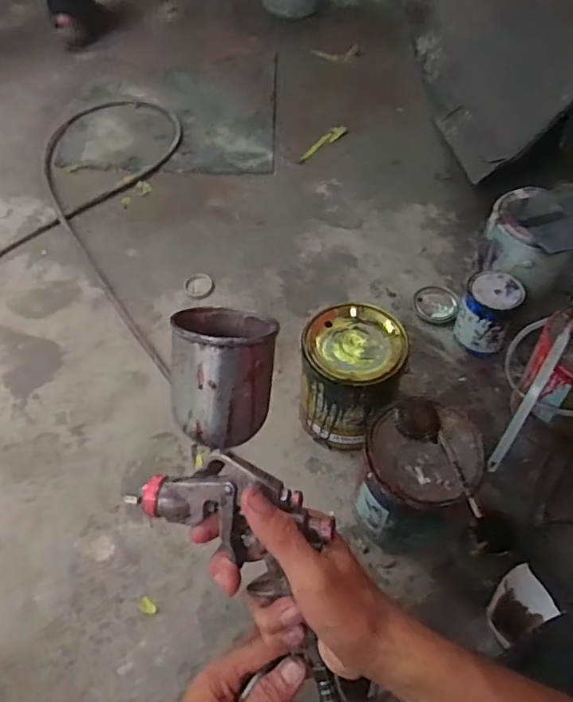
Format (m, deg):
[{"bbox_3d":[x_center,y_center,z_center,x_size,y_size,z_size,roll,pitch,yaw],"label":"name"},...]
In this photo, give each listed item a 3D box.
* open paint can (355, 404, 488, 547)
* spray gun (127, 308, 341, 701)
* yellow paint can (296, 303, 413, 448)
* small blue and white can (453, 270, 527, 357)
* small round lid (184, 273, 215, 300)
[{"bbox_3d":[0.186,0.191,0.807,0.159,0.175,0.135,-1,55,-2],"label":"open paint can"},{"bbox_3d":[-0.028,0.143,0.398,0.120,0.079,0.357,-14,88,-8],"label":"spray gun"},{"bbox_3d":[0.106,0.046,0.918,0.151,0.188,0.154,0,55,-1],"label":"yellow paint can"},{"bbox_3d":[0.381,-0.079,1.052,0.096,0.127,0.103,0,55,-1],"label":"small blue and white can"},{"bbox_3d":[-0.183,-0.139,1.172,0.062,0.007,0.056,14,56,8],"label":"small round lid"}]

